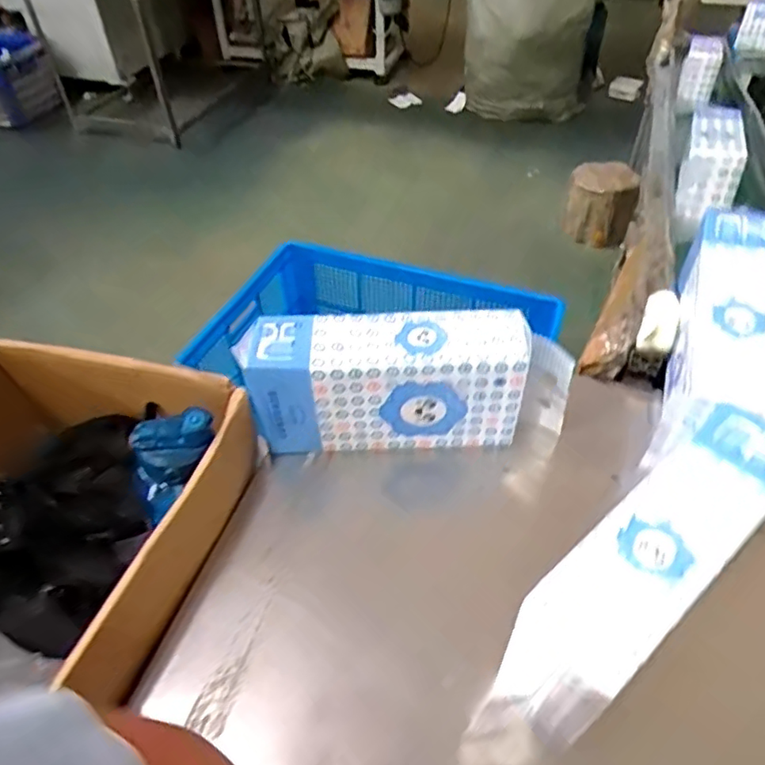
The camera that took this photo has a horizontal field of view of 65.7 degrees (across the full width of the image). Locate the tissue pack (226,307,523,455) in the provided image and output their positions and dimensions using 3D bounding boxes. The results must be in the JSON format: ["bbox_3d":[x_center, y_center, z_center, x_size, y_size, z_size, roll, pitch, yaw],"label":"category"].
[{"bbox_3d":[0.004,0.003,0.733,0.328,0.160,0.091,-1,46,1],"label":"tissue pack"}]

